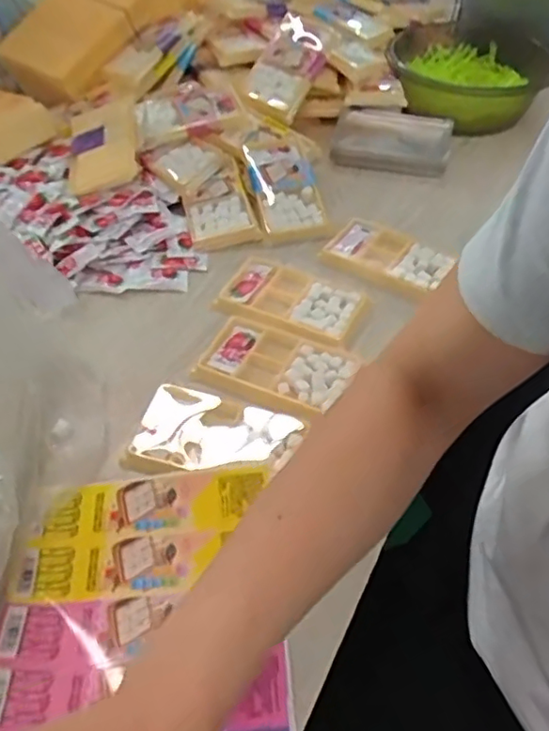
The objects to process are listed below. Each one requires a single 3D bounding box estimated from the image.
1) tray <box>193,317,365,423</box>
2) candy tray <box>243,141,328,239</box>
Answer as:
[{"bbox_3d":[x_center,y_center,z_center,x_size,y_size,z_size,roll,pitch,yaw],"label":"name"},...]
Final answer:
[{"bbox_3d":[-0.002,0.001,0.495,0.120,0.022,0.082,24,53,18],"label":"tray"},{"bbox_3d":[0.009,-0.201,0.642,0.071,0.026,0.131,-8,50,-8],"label":"candy tray"}]

